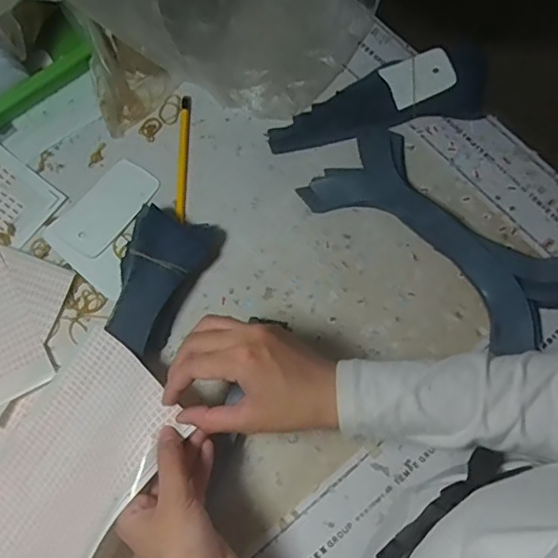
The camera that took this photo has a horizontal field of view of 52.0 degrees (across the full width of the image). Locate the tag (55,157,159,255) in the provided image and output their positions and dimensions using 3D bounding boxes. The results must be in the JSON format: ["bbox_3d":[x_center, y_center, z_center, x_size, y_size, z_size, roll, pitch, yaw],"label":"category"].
[{"bbox_3d":[-0.165,-0.070,0.553,0.055,0.004,0.102,34,71,13],"label":"tag"}]

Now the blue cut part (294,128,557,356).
[{"bbox_3d":[0.157,-0.043,0.523,0.256,0.019,0.114,40,77,15],"label":"blue cut part"}]

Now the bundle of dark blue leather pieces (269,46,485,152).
[{"bbox_3d":[0.095,-0.183,0.566,0.213,0.035,0.068,-9,71,-1],"label":"bundle of dark blue leather pieces"}]

